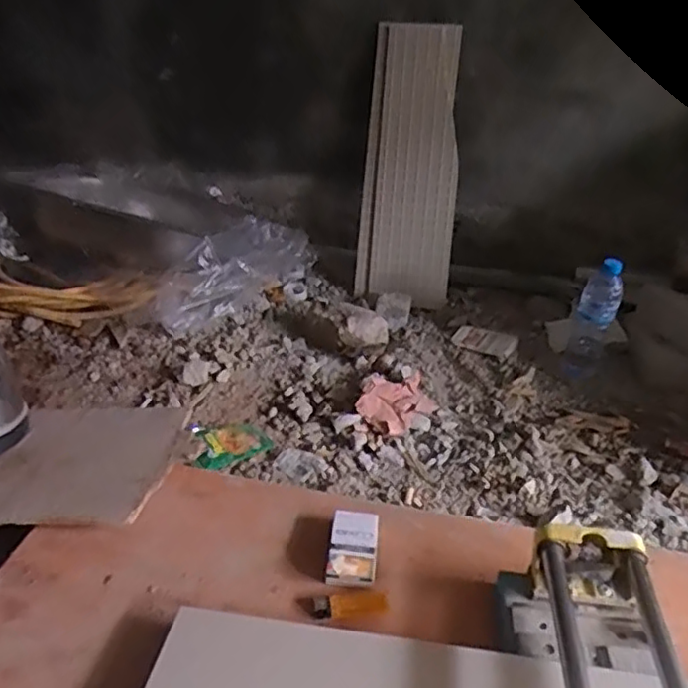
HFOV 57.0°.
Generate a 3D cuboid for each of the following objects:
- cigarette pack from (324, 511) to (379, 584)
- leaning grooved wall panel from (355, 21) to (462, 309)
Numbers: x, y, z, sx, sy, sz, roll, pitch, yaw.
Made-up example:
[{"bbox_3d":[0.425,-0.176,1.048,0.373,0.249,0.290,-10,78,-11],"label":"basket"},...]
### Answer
[{"bbox_3d":[0.011,0.231,0.731,0.054,0.017,0.100,4,28,4],"label":"cigarette pack"},{"bbox_3d":[0.137,-0.358,1.315,0.192,0.542,0.028,6,20,8],"label":"leaning grooved wall panel"}]

